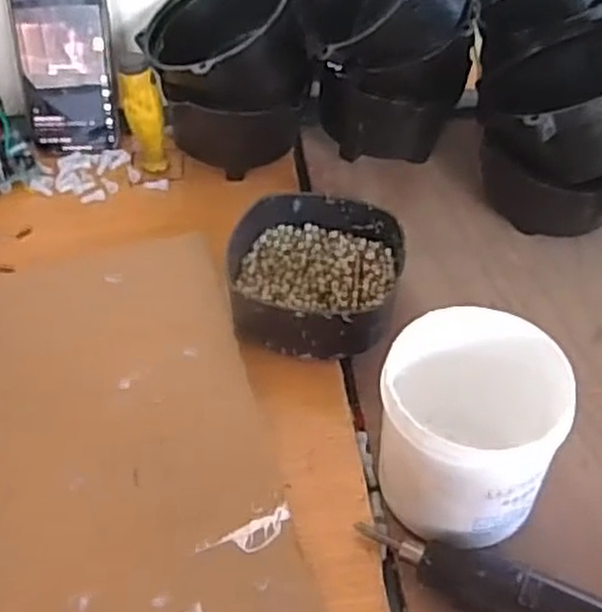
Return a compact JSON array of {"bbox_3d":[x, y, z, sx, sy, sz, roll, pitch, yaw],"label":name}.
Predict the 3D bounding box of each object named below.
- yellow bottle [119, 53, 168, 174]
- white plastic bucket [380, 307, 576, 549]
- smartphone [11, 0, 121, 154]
[{"bbox_3d":[-0.127,-0.155,0.624,0.030,0.107,0.025,-6,47,-6],"label":"yellow bottle"},{"bbox_3d":[0.089,0.067,0.409,0.089,0.110,0.084,0,47,0],"label":"white plastic bucket"},{"bbox_3d":[-0.200,-0.213,0.645,0.076,0.160,0.014,-3,21,-3],"label":"smartphone"}]

